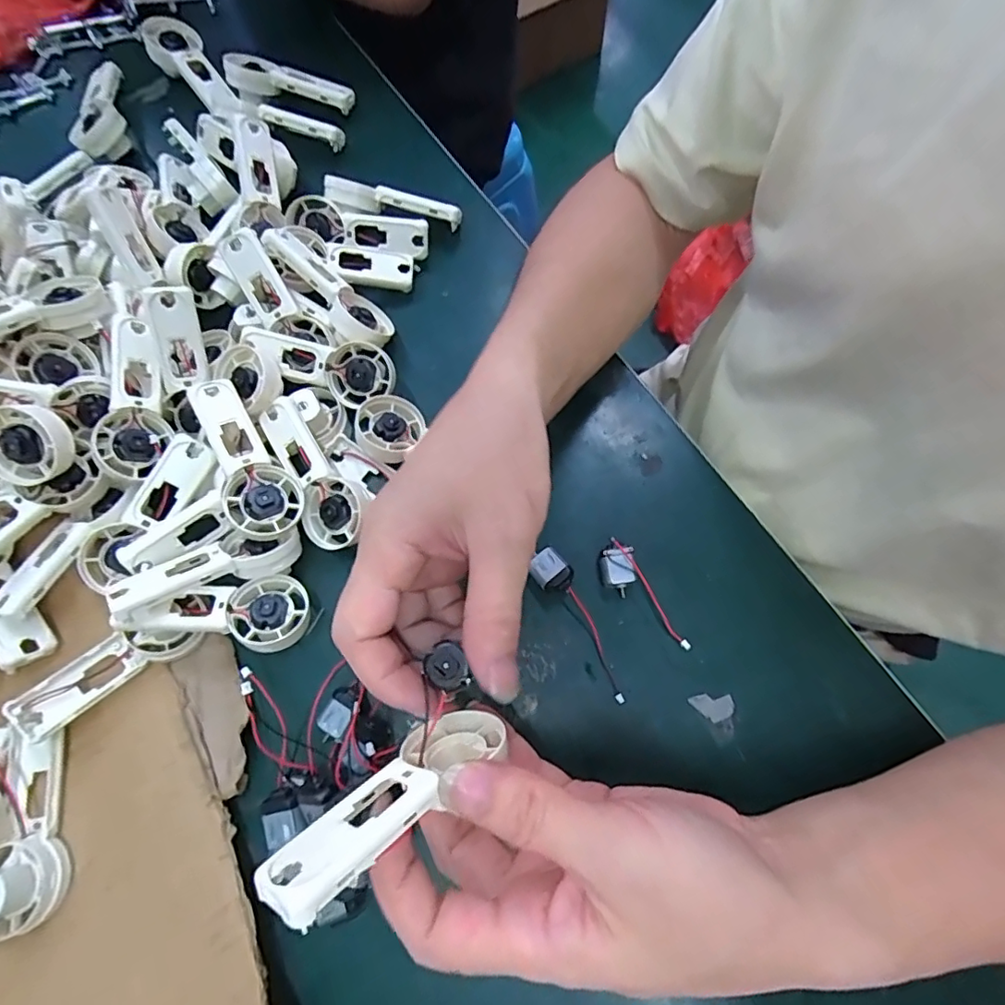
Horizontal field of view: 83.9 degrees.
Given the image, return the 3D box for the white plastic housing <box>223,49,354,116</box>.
[{"bbox_3d":[-0.157,-0.309,0.412,0.089,0.015,0.032,9,71,-8],"label":"white plastic housing"}]

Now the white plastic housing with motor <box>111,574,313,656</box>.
[{"bbox_3d":[-0.147,0.059,0.291,0.087,0.016,0.041,1,70,-20],"label":"white plastic housing with motor"}]

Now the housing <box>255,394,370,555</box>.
[{"bbox_3d":[-0.109,-0.017,0.320,0.037,0.022,0.091,-29,73,-8],"label":"housing"}]

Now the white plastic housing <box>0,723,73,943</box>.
[{"bbox_3d":[-0.226,0.152,0.261,0.033,0.027,0.086,-14,72,-3],"label":"white plastic housing"}]

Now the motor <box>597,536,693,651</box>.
[{"bbox_3d":[0.076,0.053,0.311,0.020,0.017,0.068,-30,73,-8],"label":"motor"}]

